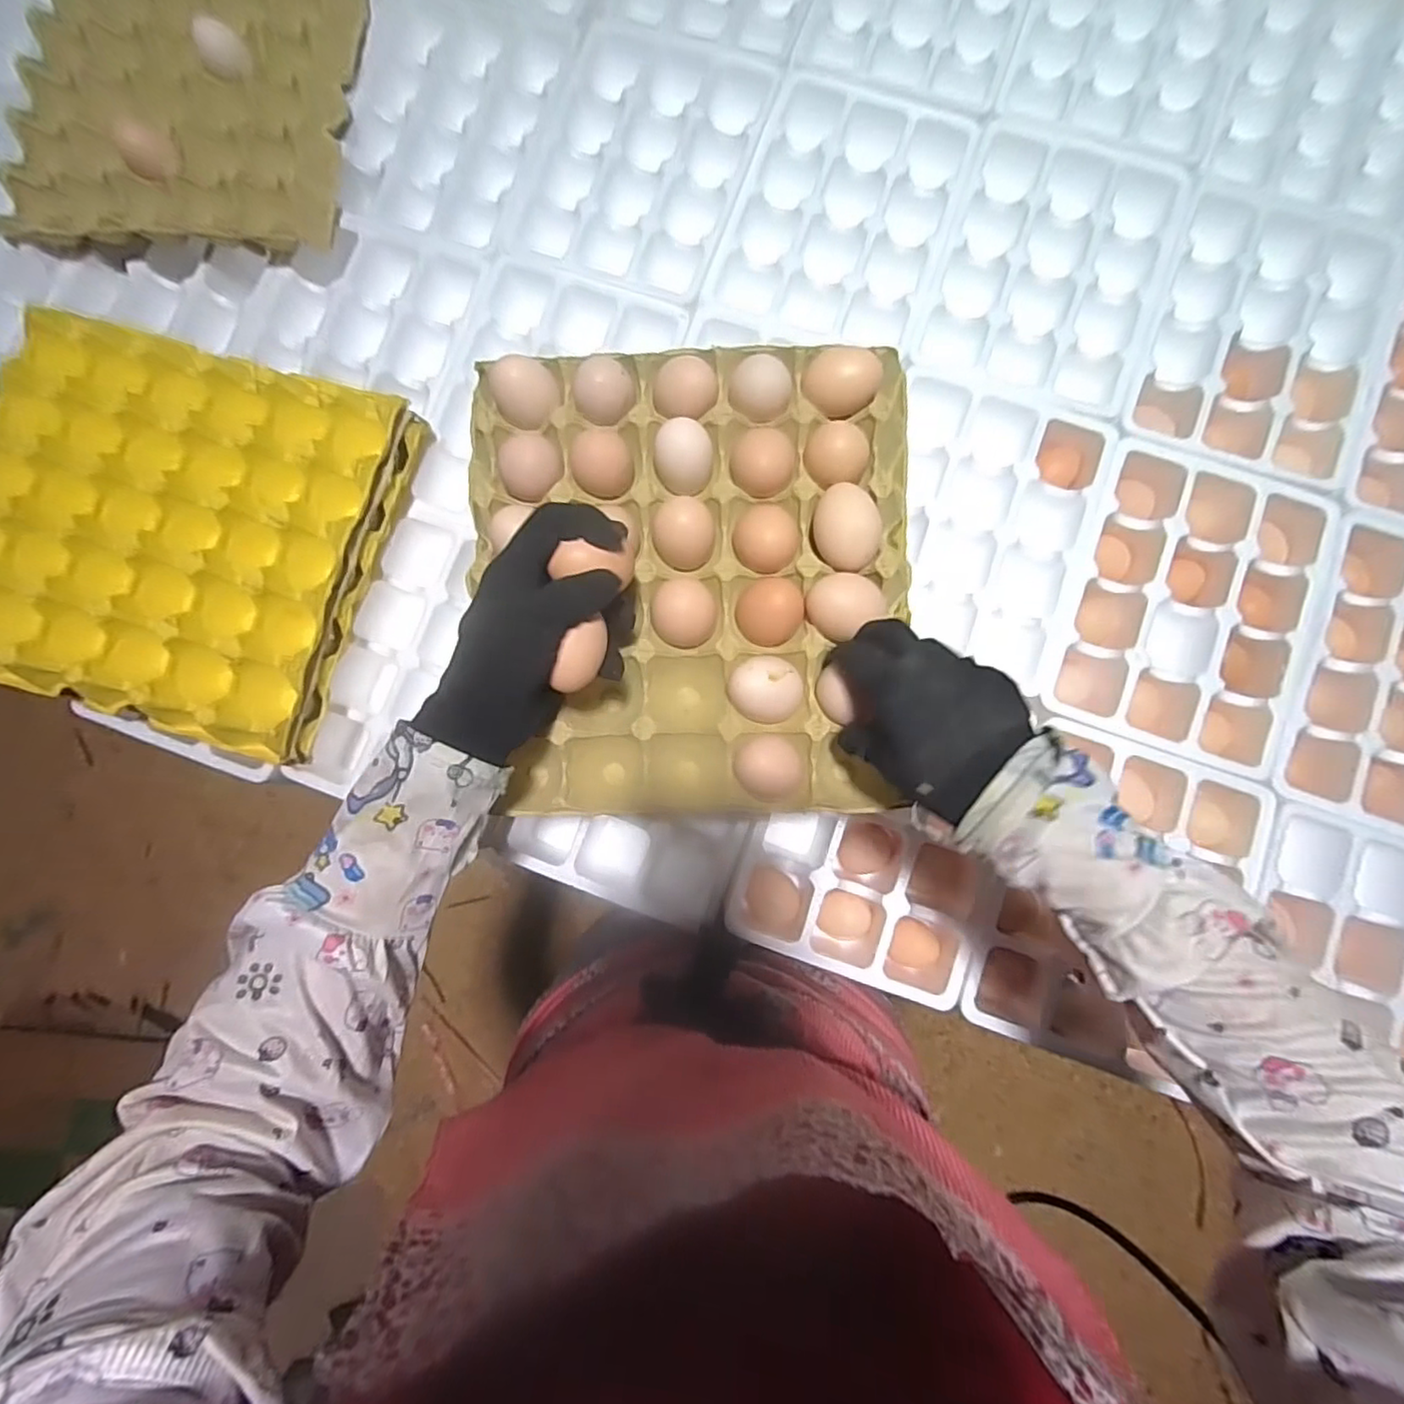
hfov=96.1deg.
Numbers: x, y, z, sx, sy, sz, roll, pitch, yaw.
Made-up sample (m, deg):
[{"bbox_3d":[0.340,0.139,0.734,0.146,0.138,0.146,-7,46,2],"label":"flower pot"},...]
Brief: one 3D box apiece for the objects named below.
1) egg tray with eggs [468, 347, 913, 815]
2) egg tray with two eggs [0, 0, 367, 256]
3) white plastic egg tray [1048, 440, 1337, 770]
[{"bbox_3d":[-0.004,-0.076,0.403,0.270,0.053,0.287,-1,84,2],"label":"egg tray with eggs"},{"bbox_3d":[-0.455,-0.539,0.568,0.266,0.057,0.288,2,84,2],"label":"egg tray with two eggs"},{"bbox_3d":[0.395,-0.078,0.519,0.180,0.043,0.243,20,85,4],"label":"white plastic egg tray"}]

